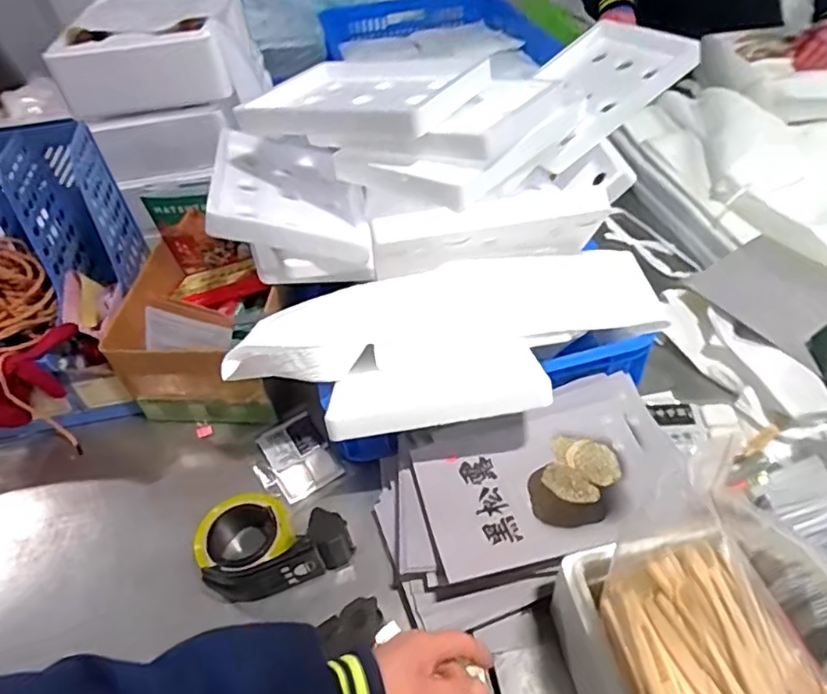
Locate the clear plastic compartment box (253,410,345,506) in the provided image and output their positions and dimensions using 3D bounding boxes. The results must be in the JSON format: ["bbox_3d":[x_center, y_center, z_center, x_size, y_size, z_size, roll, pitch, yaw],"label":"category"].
[{"bbox_3d":[-0.153,0.141,0.742,0.092,0.014,0.126,-28,50,-19],"label":"clear plastic compartment box"}]

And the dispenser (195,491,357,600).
[{"bbox_3d":[-0.155,0.208,0.642,0.145,0.054,0.109,-22,48,-15],"label":"dispenser"}]

